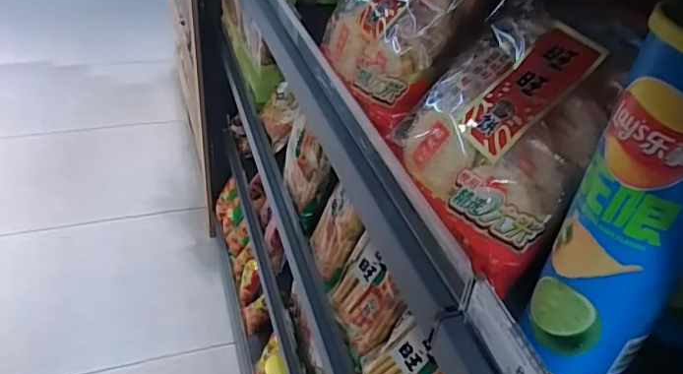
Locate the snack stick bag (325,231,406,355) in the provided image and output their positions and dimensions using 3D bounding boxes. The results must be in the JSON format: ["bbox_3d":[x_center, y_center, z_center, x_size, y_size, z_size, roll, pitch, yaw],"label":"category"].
[{"bbox_3d":[0.036,0.134,0.669,0.045,0.120,0.120,8,39,-34],"label":"snack stick bag"}]

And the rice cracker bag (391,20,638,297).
[{"bbox_3d":[0.139,-0.035,0.403,0.075,0.167,0.172,23,30,-43],"label":"rice cracker bag"}]

